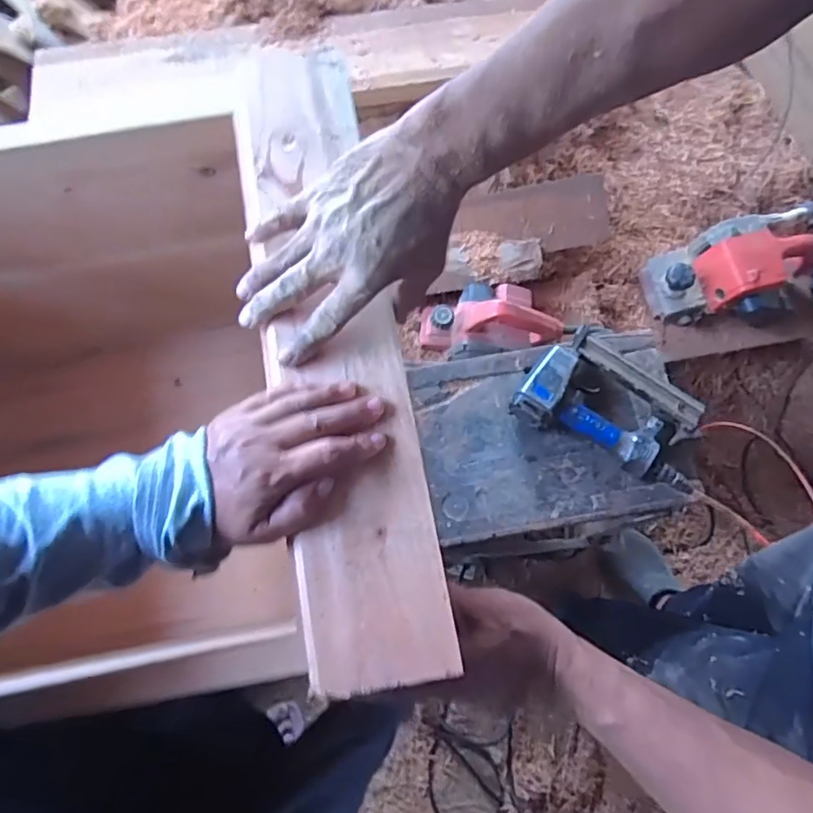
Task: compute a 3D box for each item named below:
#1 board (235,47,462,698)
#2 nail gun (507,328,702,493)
[{"bbox_3d":[-0.056,-0.066,0.407,0.094,0.014,0.486,-11,74,-1],"label":"board"},{"bbox_3d":[0.283,-0.003,0.774,0.241,0.050,0.155,27,77,9],"label":"nail gun"}]

